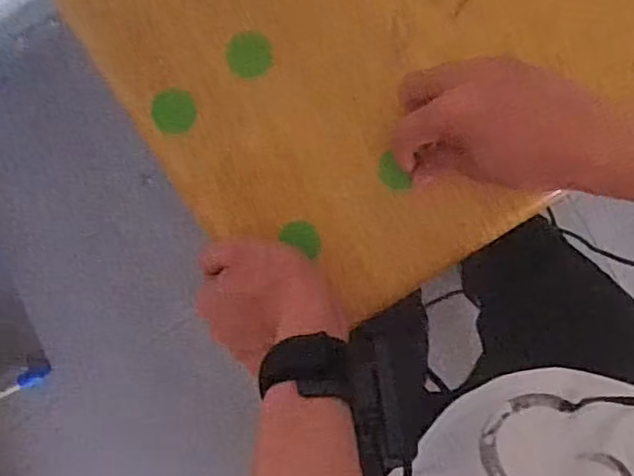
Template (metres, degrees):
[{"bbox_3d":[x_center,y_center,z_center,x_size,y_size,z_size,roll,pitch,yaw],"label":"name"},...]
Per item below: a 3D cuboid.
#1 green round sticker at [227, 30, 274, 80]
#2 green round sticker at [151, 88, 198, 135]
[{"bbox_3d":[-0.043,-0.118,0.410,0.029,0.004,0.029,0,92,-3],"label":"green round sticker"},{"bbox_3d":[-0.092,-0.082,0.409,0.028,0.004,0.028,-2,100,-9],"label":"green round sticker"}]

